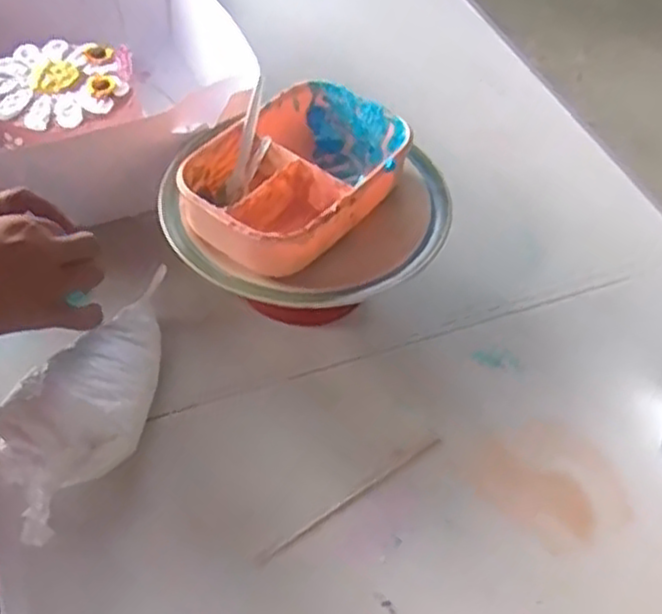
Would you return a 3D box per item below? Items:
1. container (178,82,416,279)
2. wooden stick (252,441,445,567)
[{"bbox_3d":[-0.029,-0.119,0.697,0.142,0.063,0.209,34,57,20],"label":"container"},{"bbox_3d":[0.019,0.154,0.616,0.181,0.005,0.007,-28,59,-24],"label":"wooden stick"}]

